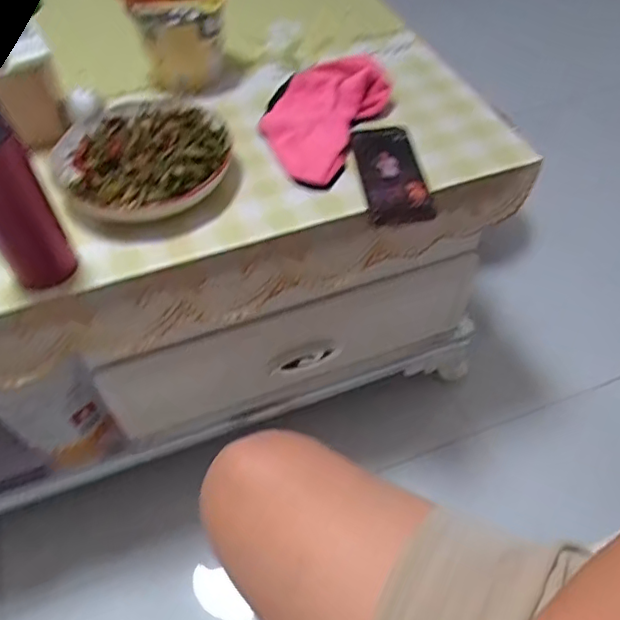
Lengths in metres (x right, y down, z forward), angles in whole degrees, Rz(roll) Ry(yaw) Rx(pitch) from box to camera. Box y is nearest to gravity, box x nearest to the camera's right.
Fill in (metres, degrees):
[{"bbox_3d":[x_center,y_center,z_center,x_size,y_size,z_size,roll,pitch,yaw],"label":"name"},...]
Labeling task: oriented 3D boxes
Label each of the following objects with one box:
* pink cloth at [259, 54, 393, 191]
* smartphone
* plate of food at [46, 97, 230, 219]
[{"bbox_3d":[0.001,-0.252,0.741,0.142,0.046,0.204,19,55,16],"label":"pink cloth"},{"bbox_3d":[0.095,-0.166,0.692,0.075,0.014,0.168,-7,52,-4],"label":"smartphone"},{"bbox_3d":[-0.200,-0.181,0.694,0.201,0.048,0.211,-1,51,1],"label":"plate of food"}]

